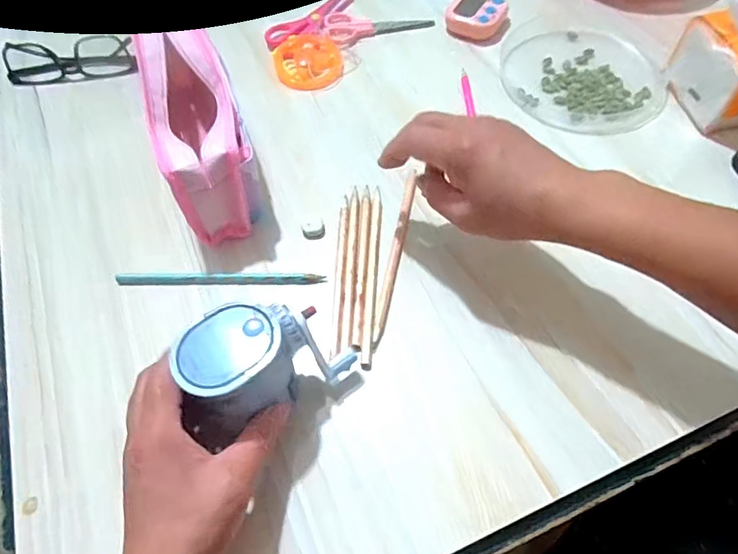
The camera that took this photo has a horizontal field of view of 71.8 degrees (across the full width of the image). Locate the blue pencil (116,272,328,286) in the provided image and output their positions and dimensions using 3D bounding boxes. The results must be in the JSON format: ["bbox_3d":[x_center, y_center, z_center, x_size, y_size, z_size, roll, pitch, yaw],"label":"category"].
[{"bbox_3d":[-0.113,0.001,0.389,0.155,0.006,0.011,-1,59,3],"label":"blue pencil"}]

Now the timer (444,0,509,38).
[{"bbox_3d":[0.114,-0.277,0.539,0.057,0.023,0.055,30,65,20],"label":"timer"}]

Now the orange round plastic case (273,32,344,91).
[{"bbox_3d":[-0.061,-0.219,0.517,0.066,0.014,0.073,-15,59,-5],"label":"orange round plastic case"}]

